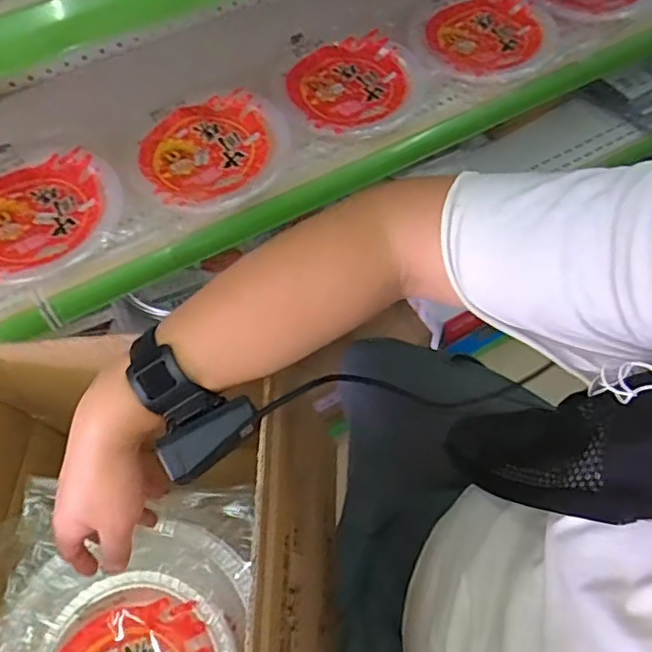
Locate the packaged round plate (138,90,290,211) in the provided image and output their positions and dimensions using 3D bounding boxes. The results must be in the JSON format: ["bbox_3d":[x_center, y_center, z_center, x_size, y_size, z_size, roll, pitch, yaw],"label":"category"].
[{"bbox_3d":[-0.128,-0.204,0.672,0.173,0.020,0.167,-1,62,1],"label":"packaged round plate"}]

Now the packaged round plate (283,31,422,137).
[{"bbox_3d":[0.032,-0.322,0.778,0.180,0.025,0.199,37,69,19],"label":"packaged round plate"}]

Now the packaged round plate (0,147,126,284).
[{"bbox_3d":[-0.307,-0.123,0.638,0.167,0.018,0.155,-1,62,1],"label":"packaged round plate"}]

